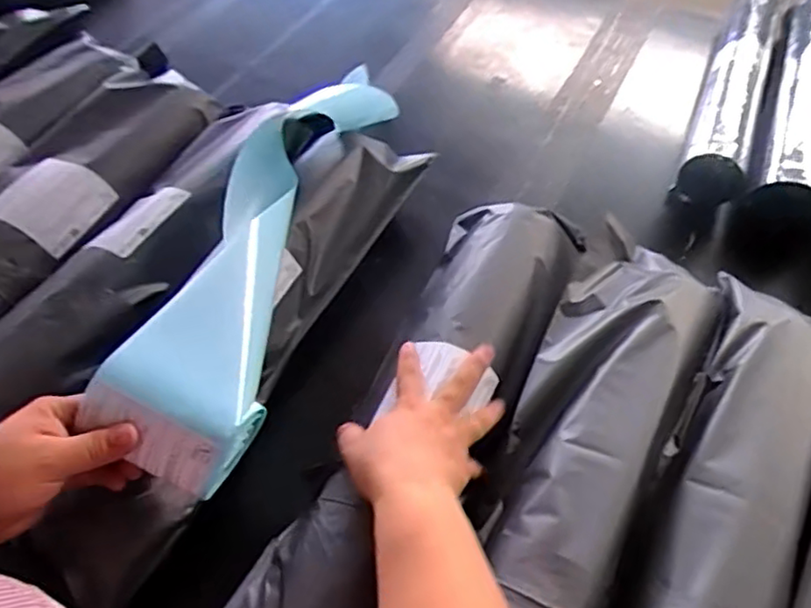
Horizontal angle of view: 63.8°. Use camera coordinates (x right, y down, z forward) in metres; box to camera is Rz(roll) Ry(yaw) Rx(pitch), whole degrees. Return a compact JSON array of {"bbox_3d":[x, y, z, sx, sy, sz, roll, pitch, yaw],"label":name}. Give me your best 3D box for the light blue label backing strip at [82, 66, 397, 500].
[{"bbox_3d":[-0.122,-0.083,0.622,0.106,0.083,0.532,9,43,4],"label":"light blue label backing strip"}]

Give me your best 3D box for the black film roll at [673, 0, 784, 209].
[{"bbox_3d":[0.450,-0.303,0.894,0.079,0.085,0.462,22,55,13],"label":"black film roll"}]

